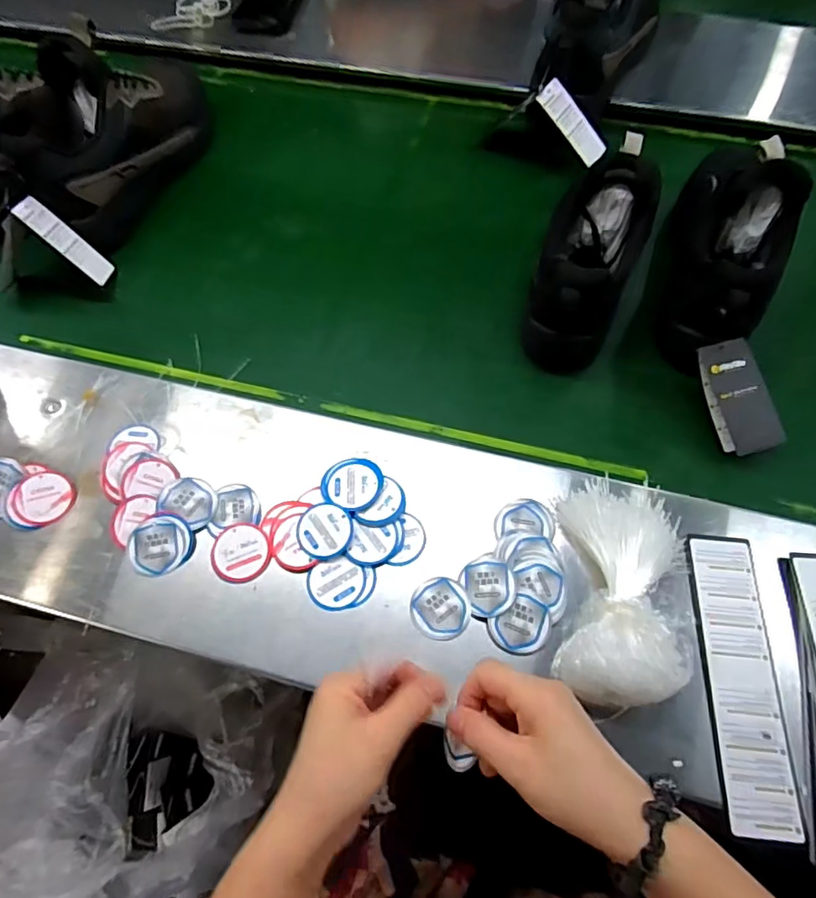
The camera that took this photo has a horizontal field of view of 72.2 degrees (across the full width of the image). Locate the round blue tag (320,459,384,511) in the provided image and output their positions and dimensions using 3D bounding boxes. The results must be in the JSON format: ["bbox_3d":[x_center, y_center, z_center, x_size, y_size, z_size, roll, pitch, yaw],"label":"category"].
[{"bbox_3d":[-0.050,0.031,0.504,0.053,0.007,0.050,0,59,1],"label":"round blue tag"}]

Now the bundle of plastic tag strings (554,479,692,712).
[{"bbox_3d":[0.172,0.111,0.439,0.100,0.042,0.171,9,63,5],"label":"bundle of plastic tag strings"}]

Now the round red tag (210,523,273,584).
[{"bbox_3d":[-0.142,0.088,0.476,0.051,0.004,0.048,0,59,1],"label":"round red tag"}]

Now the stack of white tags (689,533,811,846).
[{"bbox_3d":[0.256,0.171,0.427,0.053,0.015,0.213,4,59,4],"label":"stack of white tags"}]

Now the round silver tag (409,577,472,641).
[{"bbox_3d":[0.026,0.129,0.456,0.048,0.004,0.048,0,59,1],"label":"round silver tag"}]

